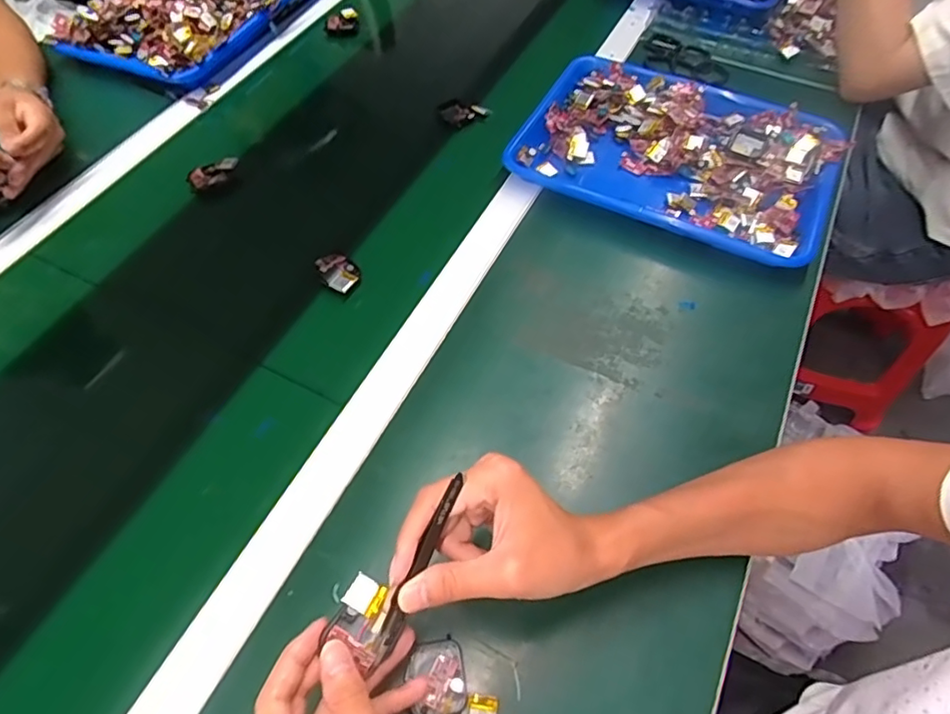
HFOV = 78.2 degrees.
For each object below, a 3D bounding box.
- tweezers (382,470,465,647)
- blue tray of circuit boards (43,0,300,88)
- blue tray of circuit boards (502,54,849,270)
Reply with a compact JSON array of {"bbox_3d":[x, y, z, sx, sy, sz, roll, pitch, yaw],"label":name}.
[{"bbox_3d":[-0.030,0.116,0.340,0.010,0.018,0.105,26,95,14],"label":"tweezers"},{"bbox_3d":[-0.389,-0.495,0.816,0.231,0.043,0.333,22,60,17],"label":"blue tray of circuit boards"},{"bbox_3d":[0.228,-0.233,0.668,0.340,0.043,0.248,22,60,16],"label":"blue tray of circuit boards"}]

